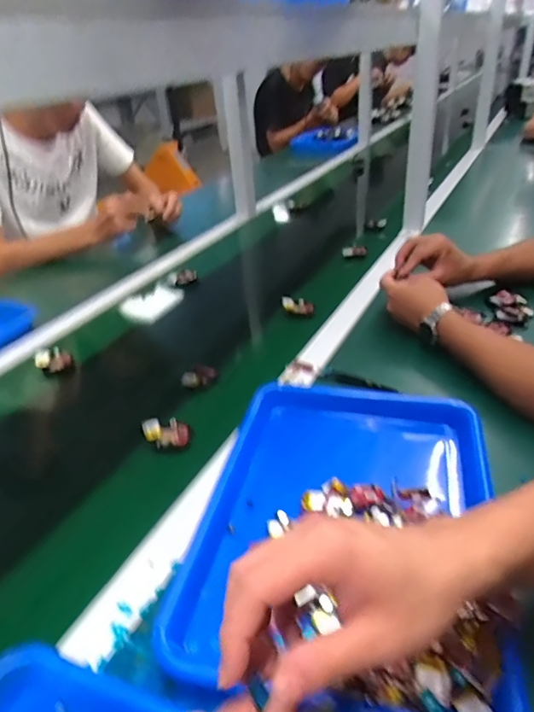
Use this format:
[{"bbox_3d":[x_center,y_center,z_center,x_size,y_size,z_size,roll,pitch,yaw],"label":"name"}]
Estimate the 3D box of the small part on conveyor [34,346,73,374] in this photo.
[{"bbox_3d":[-0.325,0.006,0.744,0.051,0.028,0.040,-18,36,-20],"label":"small part on conveyor"}]

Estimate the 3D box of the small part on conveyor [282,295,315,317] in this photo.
[{"bbox_3d":[0.053,-0.085,0.835,0.058,0.028,0.017,18,38,8],"label":"small part on conveyor"}]

